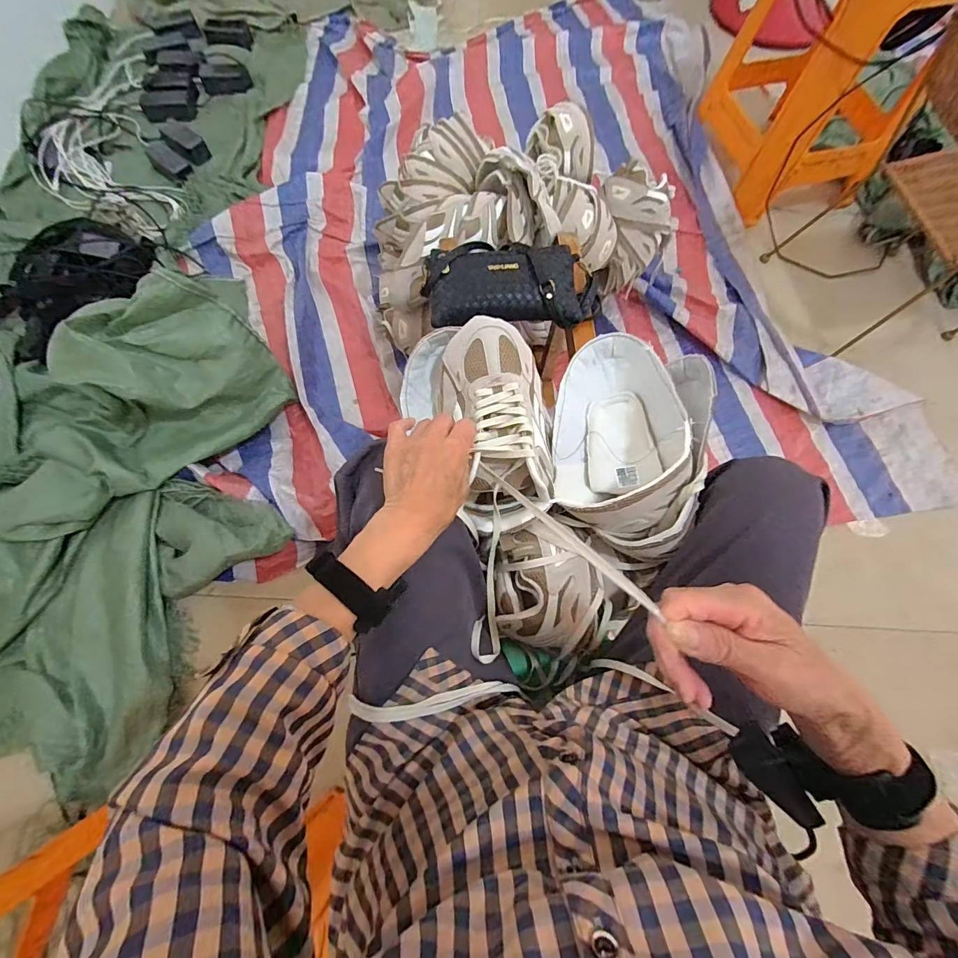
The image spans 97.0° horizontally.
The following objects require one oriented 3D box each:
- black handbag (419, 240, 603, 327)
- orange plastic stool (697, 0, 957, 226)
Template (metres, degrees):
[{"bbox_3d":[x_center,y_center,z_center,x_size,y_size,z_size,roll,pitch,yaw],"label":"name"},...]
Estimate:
[{"bbox_3d":[0.049,-0.288,0.611,0.248,0.048,0.139,-3,72,-3],"label":"black handbag"},{"bbox_3d":[0.823,-0.941,0.966,0.377,0.465,0.367,-13,73,-6],"label":"orange plastic stool"}]

